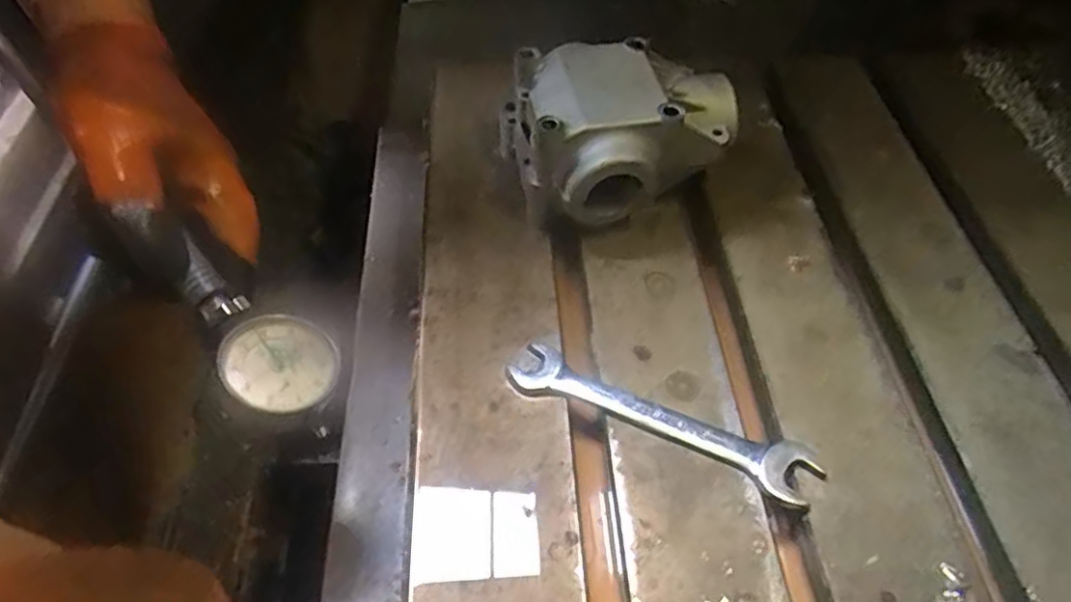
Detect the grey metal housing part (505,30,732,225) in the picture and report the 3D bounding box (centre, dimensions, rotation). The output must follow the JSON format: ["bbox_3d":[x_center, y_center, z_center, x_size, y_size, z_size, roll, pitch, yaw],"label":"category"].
[{"bbox_3d":[0.060,-0.122,0.485,0.151,0.085,0.129,-15,54,-11],"label":"grey metal housing part"}]

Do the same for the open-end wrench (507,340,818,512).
[{"bbox_3d":[0.070,0.066,0.385,0.175,0.009,0.032,22,56,17],"label":"open-end wrench"}]

